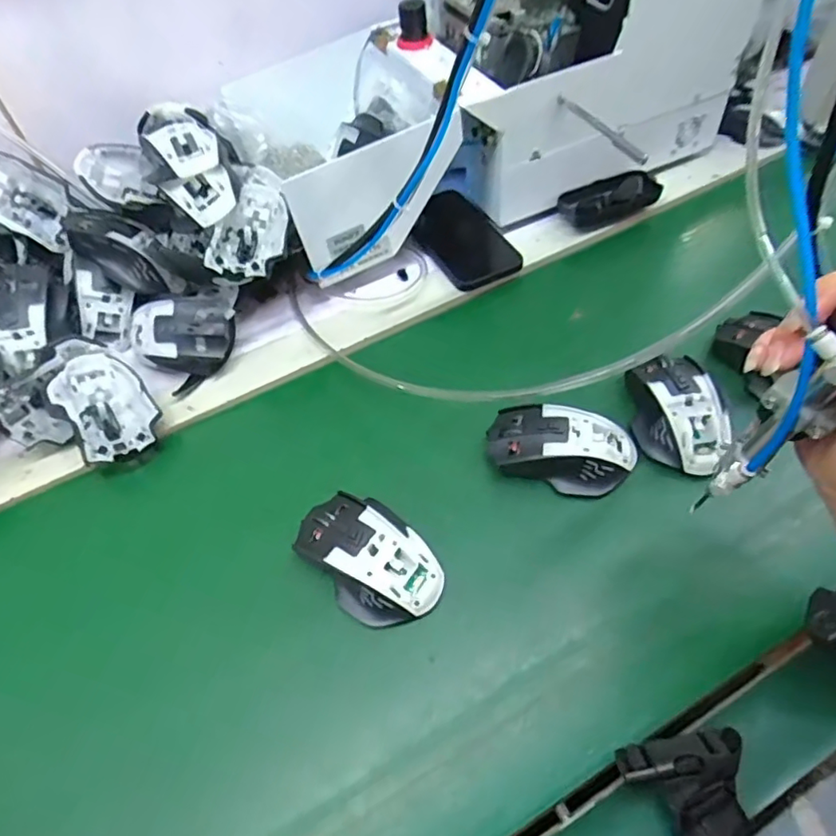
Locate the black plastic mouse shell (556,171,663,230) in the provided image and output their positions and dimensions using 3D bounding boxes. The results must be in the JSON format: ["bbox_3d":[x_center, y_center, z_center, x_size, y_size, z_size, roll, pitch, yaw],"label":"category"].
[{"bbox_3d":[0.214,-0.245,0.653,0.114,0.033,0.058,-14,55,-5],"label":"black plastic mouse shell"}]

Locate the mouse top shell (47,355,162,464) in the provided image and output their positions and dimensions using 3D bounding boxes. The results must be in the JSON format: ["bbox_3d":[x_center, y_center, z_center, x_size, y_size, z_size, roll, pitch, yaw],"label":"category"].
[{"bbox_3d":[-0.275,-0.007,0.520,0.069,0.032,0.112,-25,66,-31],"label":"mouse top shell"}]

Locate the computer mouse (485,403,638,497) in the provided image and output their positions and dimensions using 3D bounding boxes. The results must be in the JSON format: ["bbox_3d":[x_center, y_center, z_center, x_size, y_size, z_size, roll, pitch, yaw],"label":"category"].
[{"bbox_3d":[0.116,0.024,0.475,0.120,0.037,0.064,11,58,11],"label":"computer mouse"}]

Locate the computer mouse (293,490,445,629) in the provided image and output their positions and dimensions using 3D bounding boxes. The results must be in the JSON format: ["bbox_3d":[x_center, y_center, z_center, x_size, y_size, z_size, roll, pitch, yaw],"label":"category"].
[{"bbox_3d":[-0.038,0.100,0.430,0.114,0.034,0.071,33,64,25],"label":"computer mouse"}]

